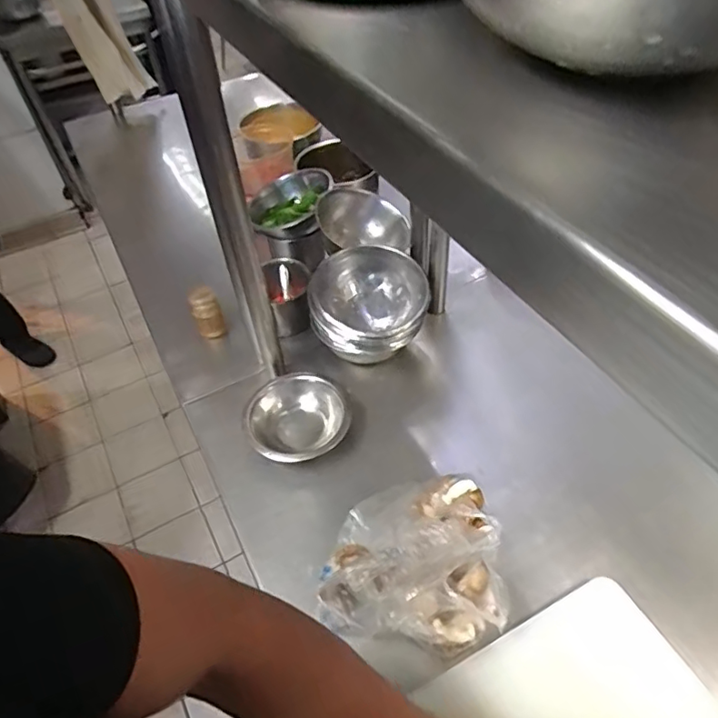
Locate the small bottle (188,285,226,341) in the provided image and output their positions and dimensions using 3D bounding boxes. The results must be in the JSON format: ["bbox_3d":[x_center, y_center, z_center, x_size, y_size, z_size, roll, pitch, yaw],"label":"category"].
[{"bbox_3d":[-0.251,-0.072,0.952,0.044,0.096,0.042,-18,49,-11],"label":"small bottle"}]

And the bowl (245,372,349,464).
[{"bbox_3d":[-0.090,0.096,0.824,0.133,0.062,0.146,-2,48,2],"label":"bowl"}]

